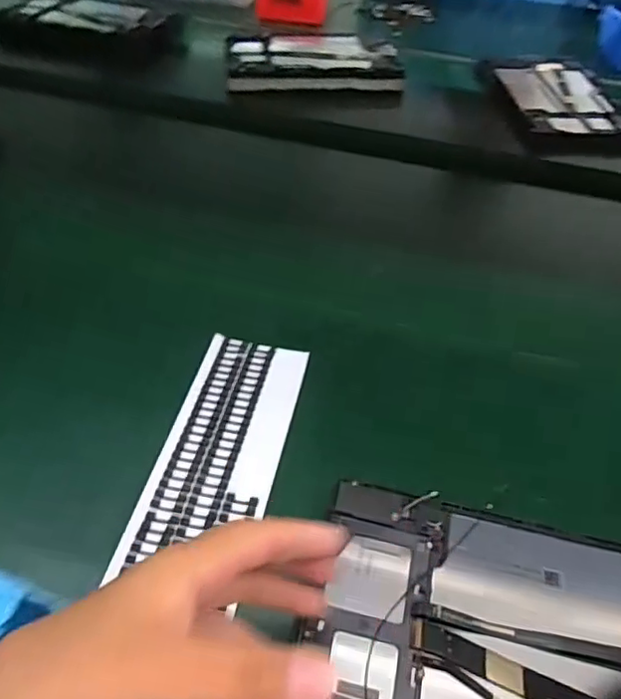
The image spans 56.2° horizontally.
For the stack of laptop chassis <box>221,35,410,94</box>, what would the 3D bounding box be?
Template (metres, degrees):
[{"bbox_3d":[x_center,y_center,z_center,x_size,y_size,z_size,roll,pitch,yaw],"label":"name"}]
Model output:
[{"bbox_3d":[0.003,-0.409,0.835,0.236,0.041,0.142,-1,47,-5],"label":"stack of laptop chassis"}]

